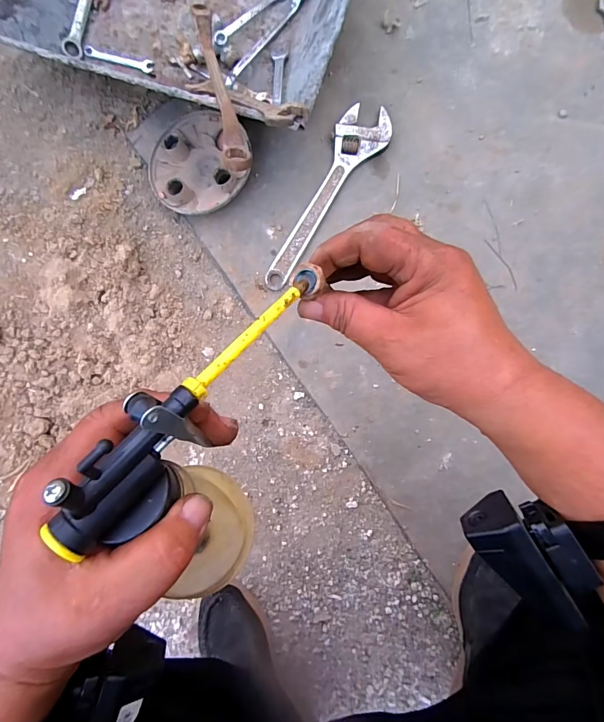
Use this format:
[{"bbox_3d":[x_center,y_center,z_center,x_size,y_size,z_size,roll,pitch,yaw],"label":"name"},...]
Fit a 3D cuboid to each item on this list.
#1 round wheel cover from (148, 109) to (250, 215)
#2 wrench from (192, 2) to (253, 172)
[{"bbox_3d":[-0.148,-0.281,0.554,0.142,0.043,0.144,0,93,3],"label":"round wheel cover"},{"bbox_3d":[-0.103,-0.346,0.472,0.028,0.024,0.290,-16,69,3],"label":"wrench"}]

